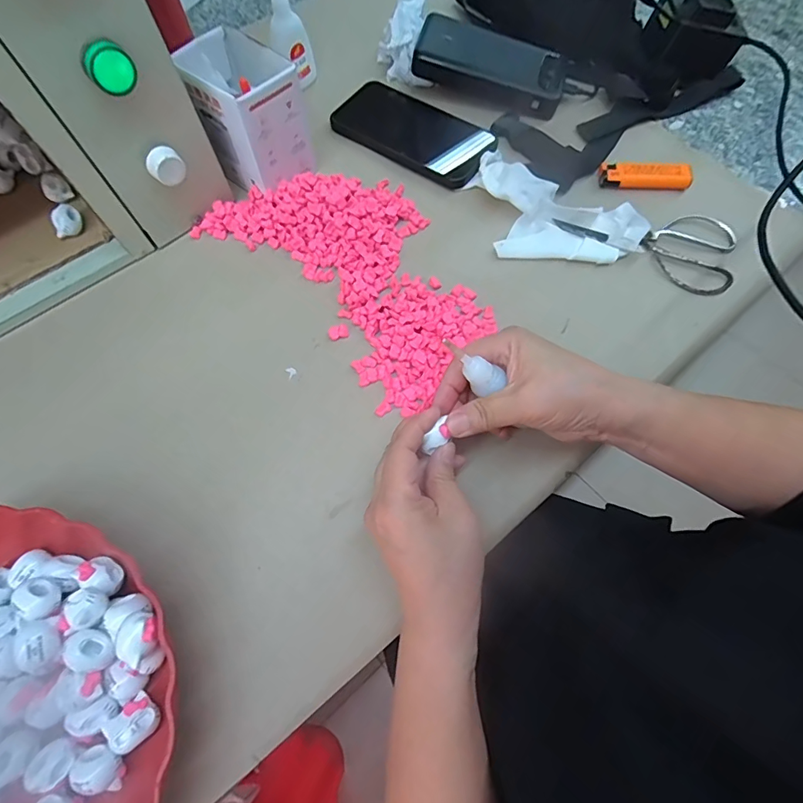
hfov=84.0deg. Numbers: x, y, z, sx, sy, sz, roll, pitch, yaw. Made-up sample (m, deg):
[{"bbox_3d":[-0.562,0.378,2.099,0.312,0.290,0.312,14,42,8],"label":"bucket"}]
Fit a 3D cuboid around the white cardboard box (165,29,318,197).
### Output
[{"bbox_3d":[-0.134,-0.252,0.397,0.089,0.094,0.071,34,72,14],"label":"white cardboard box"}]

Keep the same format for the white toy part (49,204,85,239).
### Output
[{"bbox_3d":[-0.288,-0.155,0.385,0.025,0.020,0.017,-41,73,-14],"label":"white toy part"}]

